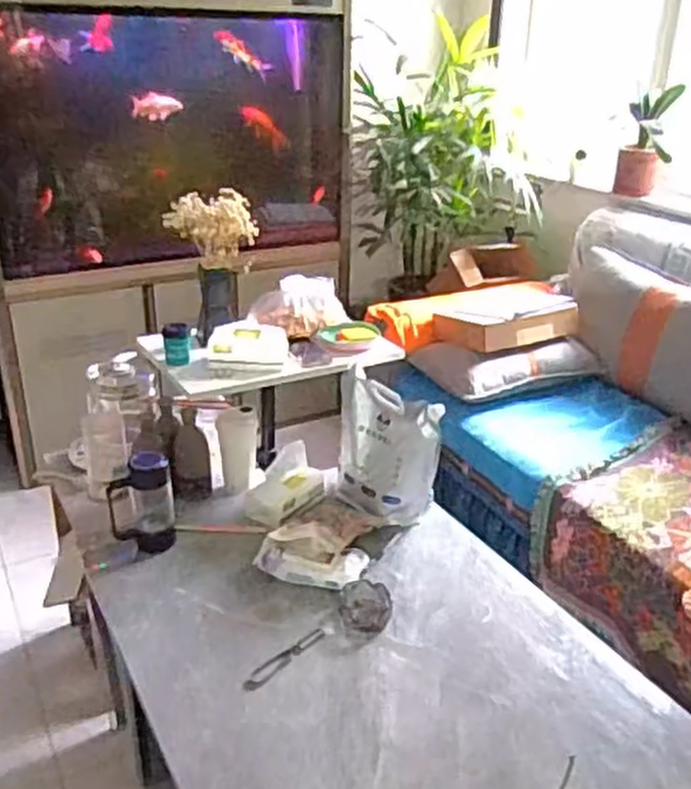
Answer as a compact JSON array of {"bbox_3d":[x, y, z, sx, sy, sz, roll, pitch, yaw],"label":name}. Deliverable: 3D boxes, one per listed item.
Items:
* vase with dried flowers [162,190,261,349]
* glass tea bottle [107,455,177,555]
[{"bbox_3d":[-0.284,-0.273,1.664,0.183,0.287,0.138,-13,29,-27],"label":"vase with dried flowers"},{"bbox_3d":[-0.385,0.204,1.459,0.122,0.186,0.092,-4,26,-11],"label":"glass tea bottle"}]

